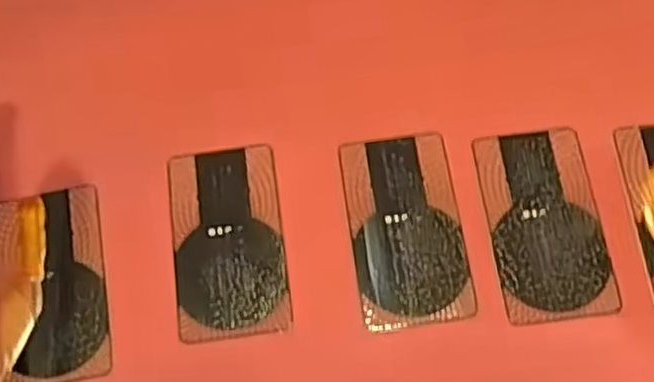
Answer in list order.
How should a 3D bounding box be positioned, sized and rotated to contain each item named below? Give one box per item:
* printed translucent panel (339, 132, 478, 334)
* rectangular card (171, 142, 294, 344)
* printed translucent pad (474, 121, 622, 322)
[{"bbox_3d":[0.035,0.016,0.313,0.048,0.004,0.085,-8,73,-1],"label":"printed translucent panel"},{"bbox_3d":[-0.043,0.022,0.315,0.048,0.004,0.086,-8,70,0],"label":"rectangular card"},{"bbox_3d":[0.095,0.013,0.313,0.048,0.004,0.085,-7,73,-1],"label":"printed translucent pad"}]

